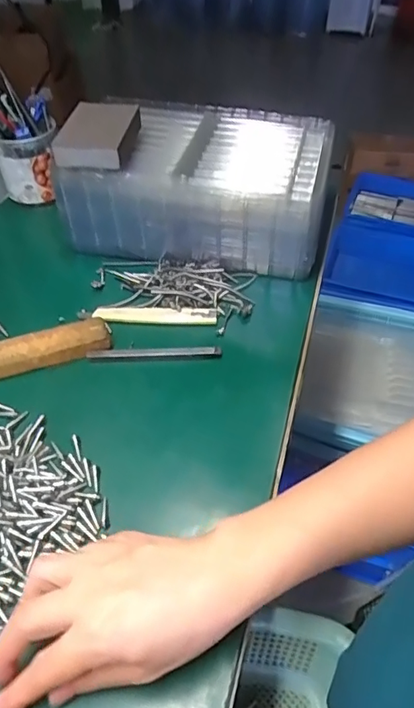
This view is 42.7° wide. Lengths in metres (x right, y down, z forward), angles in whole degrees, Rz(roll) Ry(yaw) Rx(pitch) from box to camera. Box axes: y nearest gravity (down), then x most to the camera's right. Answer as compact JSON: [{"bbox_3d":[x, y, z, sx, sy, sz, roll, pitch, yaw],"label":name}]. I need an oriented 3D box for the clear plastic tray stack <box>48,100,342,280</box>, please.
[{"bbox_3d":[-0.004,-0.197,0.609,0.275,0.113,0.175,11,48,8],"label":"clear plastic tray stack"}]

